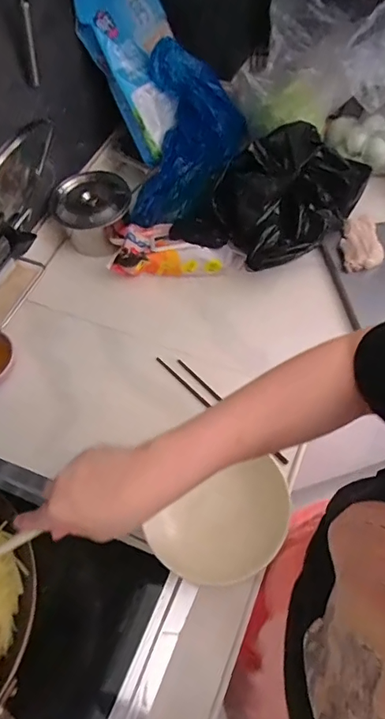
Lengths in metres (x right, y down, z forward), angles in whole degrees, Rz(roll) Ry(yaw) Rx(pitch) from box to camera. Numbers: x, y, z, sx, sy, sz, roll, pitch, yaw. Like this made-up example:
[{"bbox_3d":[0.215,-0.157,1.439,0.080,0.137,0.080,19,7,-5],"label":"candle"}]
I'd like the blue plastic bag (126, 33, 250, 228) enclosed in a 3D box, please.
[{"bbox_3d":[-0.007,-0.433,0.897,0.183,0.122,0.336,8,76,8],"label":"blue plastic bag"}]

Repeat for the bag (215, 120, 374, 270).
[{"bbox_3d":[0.185,-0.290,0.813,0.267,0.146,0.182,-27,61,-12],"label":"bag"}]

